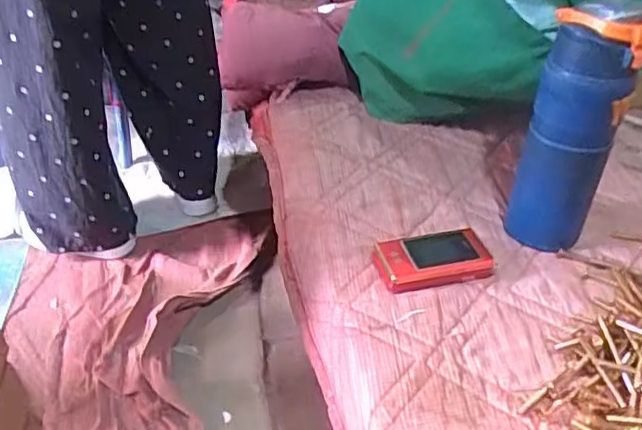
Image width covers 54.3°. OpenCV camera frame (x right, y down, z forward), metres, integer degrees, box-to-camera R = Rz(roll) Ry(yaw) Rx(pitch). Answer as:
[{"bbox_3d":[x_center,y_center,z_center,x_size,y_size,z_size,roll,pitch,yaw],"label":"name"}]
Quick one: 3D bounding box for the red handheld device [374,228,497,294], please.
[{"bbox_3d":[0.107,0.042,0.583,0.104,0.023,0.055,-10,39,-14],"label":"red handheld device"}]

